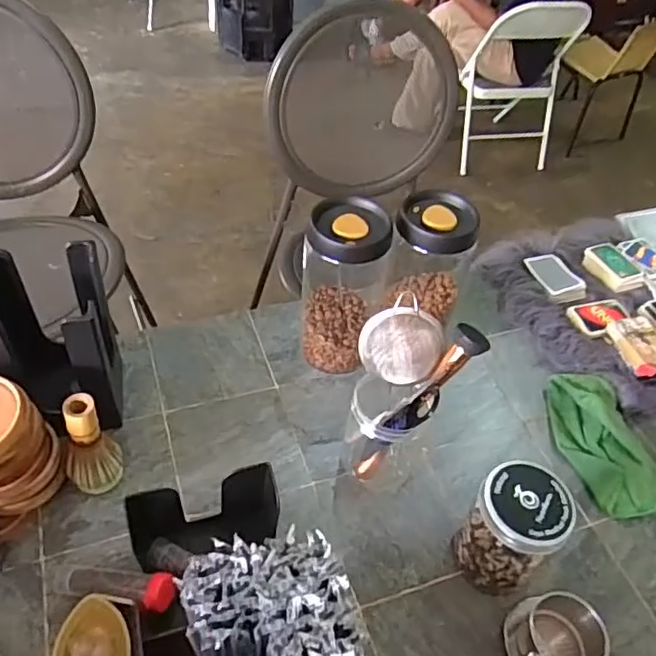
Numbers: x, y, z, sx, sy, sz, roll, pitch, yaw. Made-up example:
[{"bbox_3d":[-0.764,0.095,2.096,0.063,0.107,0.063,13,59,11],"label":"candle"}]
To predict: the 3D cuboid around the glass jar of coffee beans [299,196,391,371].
[{"bbox_3d":[0.020,-0.053,0.766,0.102,0.218,0.109,8,48,0],"label":"glass jar of coffee beans"}]

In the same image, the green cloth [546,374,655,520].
[{"bbox_3d":[0.350,0.142,0.760,0.105,0.033,0.194,-8,49,-13],"label":"green cloth"}]

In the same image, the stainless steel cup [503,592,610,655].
[{"bbox_3d":[0.223,0.307,0.585,0.086,0.052,0.085,6,48,-1],"label":"stainless steel cup"}]

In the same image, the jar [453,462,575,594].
[{"bbox_3d":[0.188,0.209,0.616,0.091,0.130,0.084,3,48,-4],"label":"jar"}]

